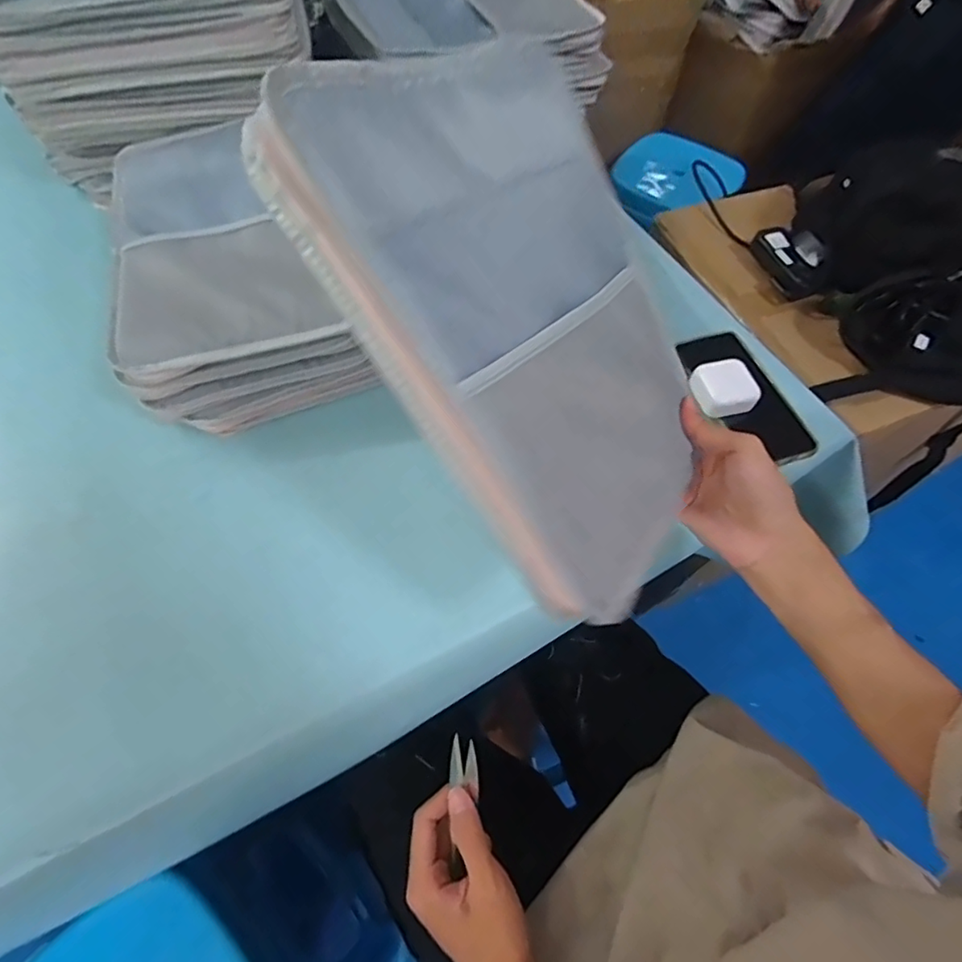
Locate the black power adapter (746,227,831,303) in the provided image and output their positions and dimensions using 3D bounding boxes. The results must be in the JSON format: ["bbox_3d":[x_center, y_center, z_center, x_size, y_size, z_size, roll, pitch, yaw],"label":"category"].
[{"bbox_3d":[0.397,-0.282,0.695,0.060,0.042,0.111,-8,61,-7],"label":"black power adapter"}]

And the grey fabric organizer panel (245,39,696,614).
[{"bbox_3d":[0.043,-0.102,0.335,0.228,0.032,0.305,-43,109,-35],"label":"grey fabric organizer panel"}]

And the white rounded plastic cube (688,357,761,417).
[{"bbox_3d":[0.239,-0.093,0.536,0.056,0.021,0.057,-23,64,-15],"label":"white rounded plastic cube"}]

